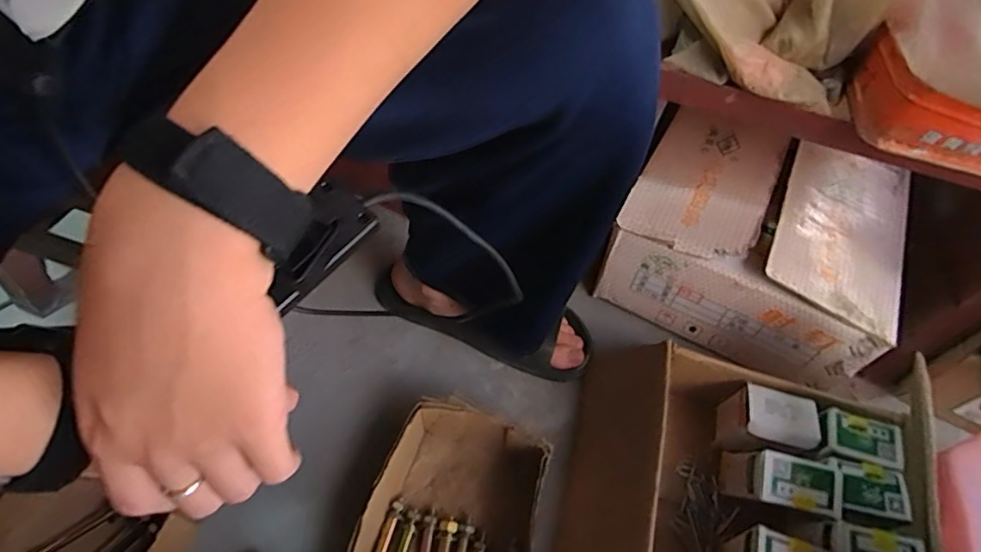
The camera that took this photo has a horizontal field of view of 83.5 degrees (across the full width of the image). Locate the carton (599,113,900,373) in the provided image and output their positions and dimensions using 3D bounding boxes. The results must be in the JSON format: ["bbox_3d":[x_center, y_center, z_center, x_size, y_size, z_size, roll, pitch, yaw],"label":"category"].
[{"bbox_3d":[0.344,-0.059,0.715,0.316,0.143,0.300,23,56,11],"label":"carton"}]

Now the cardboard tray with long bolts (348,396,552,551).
[{"bbox_3d":[-0.039,0.248,0.535,0.154,0.073,0.226,15,55,6],"label":"cardboard tray with long bolts"}]

